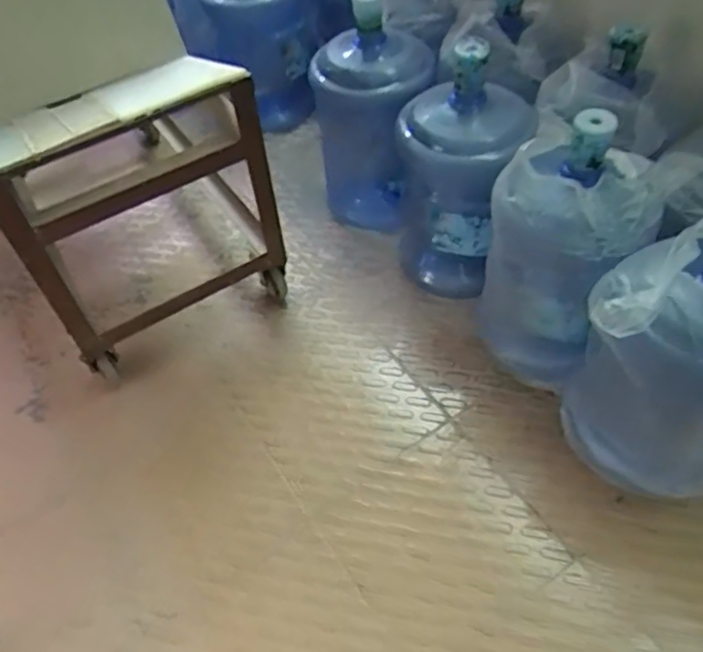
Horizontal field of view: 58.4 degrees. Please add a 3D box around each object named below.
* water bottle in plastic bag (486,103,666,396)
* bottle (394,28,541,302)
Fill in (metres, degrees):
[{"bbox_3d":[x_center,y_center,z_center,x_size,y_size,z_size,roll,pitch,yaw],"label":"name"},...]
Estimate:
[{"bbox_3d":[0.363,-0.129,1.074,0.236,0.470,0.285,14,54,17],"label":"water bottle in plastic bag"},{"bbox_3d":[0.207,-0.282,1.211,0.241,0.464,0.263,10,53,14],"label":"bottle"}]

